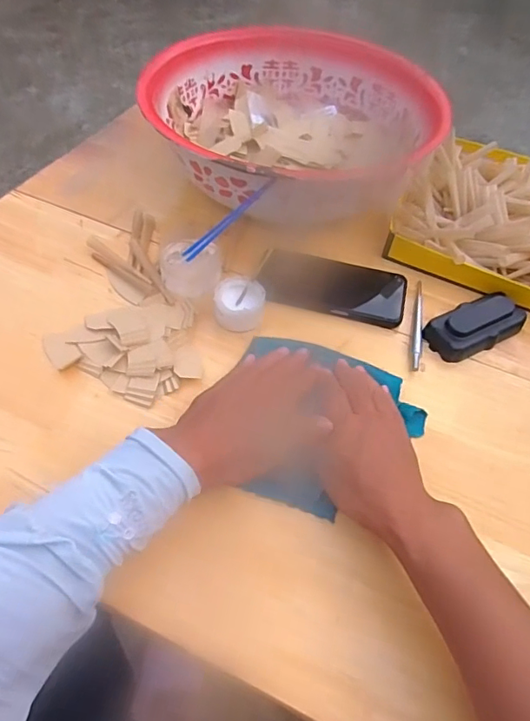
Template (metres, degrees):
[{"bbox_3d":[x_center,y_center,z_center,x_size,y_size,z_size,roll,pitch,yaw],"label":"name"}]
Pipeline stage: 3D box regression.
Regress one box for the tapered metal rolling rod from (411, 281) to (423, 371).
[{"bbox_3d":[0.161,-0.039,0.516,0.009,0.012,0.120,12,53,4],"label":"tapered metal rolling rod"}]

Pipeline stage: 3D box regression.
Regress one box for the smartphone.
[{"bbox_3d":[0.076,-0.085,0.547,0.161,0.009,0.072,16,54,7],"label":"smartphone"}]

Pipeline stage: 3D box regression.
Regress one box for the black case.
[{"bbox_3d":[0.218,-0.037,0.506,0.107,0.029,0.050,-25,59,-22],"label":"black case"}]

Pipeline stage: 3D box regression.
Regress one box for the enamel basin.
[{"bbox_3d":[0.029,-0.294,0.612,0.336,0.097,0.321,-21,58,-19],"label":"enamel basin"}]

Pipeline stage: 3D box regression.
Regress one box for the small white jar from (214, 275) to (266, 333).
[{"bbox_3d":[-0.026,-0.057,0.493,0.049,0.024,0.052,3,53,-3],"label":"small white jar"}]

